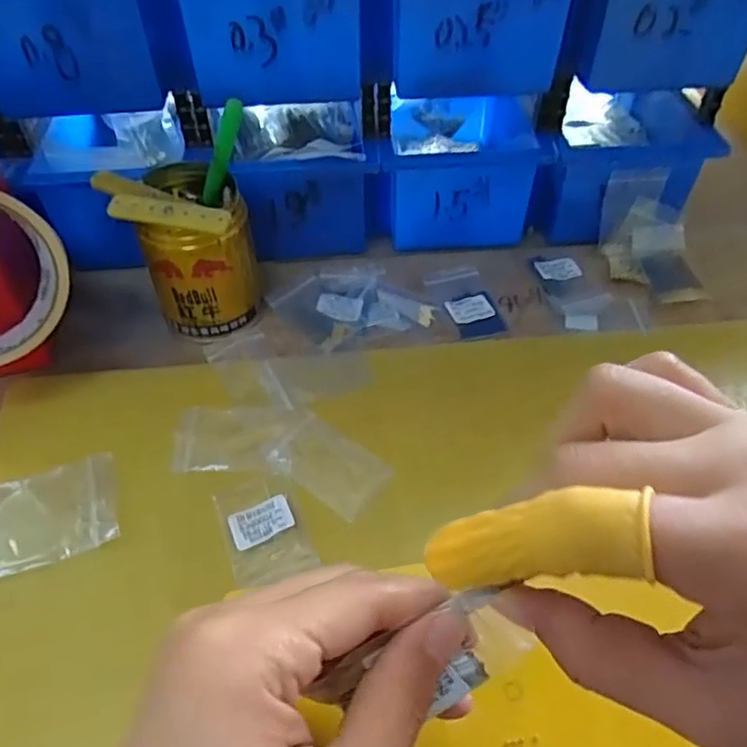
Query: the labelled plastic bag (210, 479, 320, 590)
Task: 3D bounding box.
[{"bbox_3d":[-0.053,0.076,0.311,0.038,0.005,0.055,-17,52,-14],"label":"labelled plastic bag"}]

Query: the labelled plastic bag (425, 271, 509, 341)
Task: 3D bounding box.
[{"bbox_3d":[0.062,-0.047,0.427,0.038,0.004,0.058,-13,51,-10],"label":"labelled plastic bag"}]

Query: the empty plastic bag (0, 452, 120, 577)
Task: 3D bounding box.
[{"bbox_3d":[-0.170,0.072,0.317,0.081,0.004,0.055,-16,49,-9],"label":"empty plastic bag"}]

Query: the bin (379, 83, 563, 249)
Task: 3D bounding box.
[{"bbox_3d":[0.058,-0.172,0.483,0.107,0.076,0.156,-3,50,-3],"label":"bin"}]

